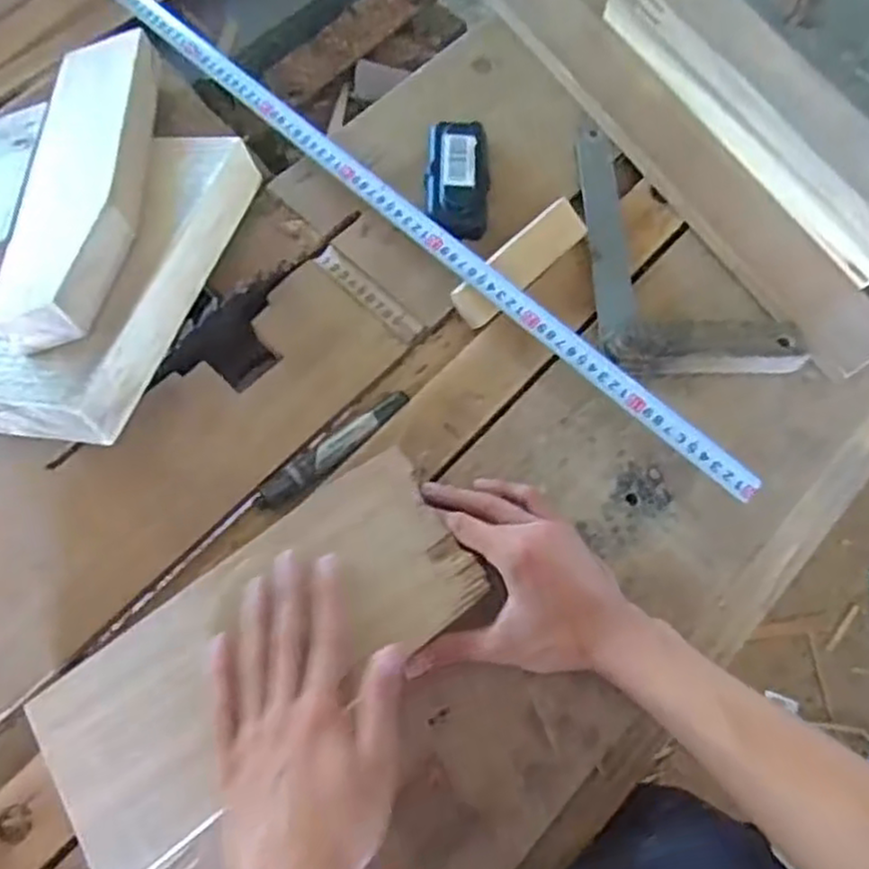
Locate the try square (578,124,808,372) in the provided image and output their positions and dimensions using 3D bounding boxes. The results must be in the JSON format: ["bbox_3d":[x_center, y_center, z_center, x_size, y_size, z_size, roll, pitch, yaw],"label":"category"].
[{"bbox_3d":[0.193,-0.159,0.577,0.144,0.031,0.240,-5,70,-3],"label":"try square"}]

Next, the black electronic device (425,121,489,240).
[{"bbox_3d":[0.019,-0.210,0.595,0.050,0.030,0.101,4,69,0],"label":"black electronic device"}]

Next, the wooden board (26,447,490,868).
[{"bbox_3d":[-0.102,0.129,0.436,0.270,0.012,0.118,-35,74,-14],"label":"wooden board"}]

